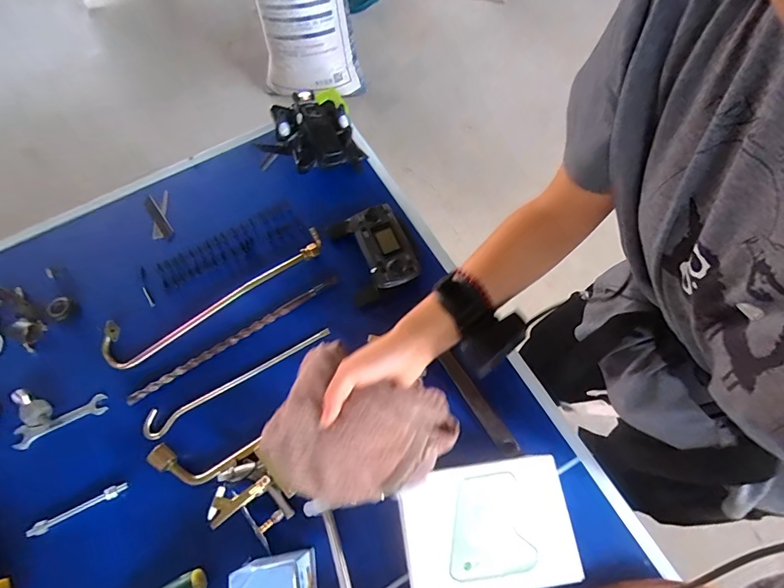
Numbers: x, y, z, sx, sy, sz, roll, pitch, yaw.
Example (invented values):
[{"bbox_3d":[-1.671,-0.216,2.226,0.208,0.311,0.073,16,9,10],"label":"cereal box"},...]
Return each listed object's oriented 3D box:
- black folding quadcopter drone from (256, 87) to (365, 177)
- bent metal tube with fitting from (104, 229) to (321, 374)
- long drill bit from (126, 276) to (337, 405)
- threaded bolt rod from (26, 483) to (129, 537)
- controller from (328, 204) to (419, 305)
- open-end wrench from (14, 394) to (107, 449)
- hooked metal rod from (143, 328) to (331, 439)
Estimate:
[{"bbox_3d":[-0.147,-0.279,0.709,0.177,0.058,0.145,-16,68,-5],"label":"black folding quadcopter drone"},{"bbox_3d":[-0.273,-0.001,0.633,0.360,0.029,0.070,-30,71,-10],"label":"bent metal tube with fitting"},{"bbox_3d":[-0.233,0.064,0.612,0.338,0.014,0.013,-32,71,-11],"label":"long drill bit"},{"bbox_3d":[-0.409,0.280,0.530,0.124,0.013,0.014,-26,70,-9],"label":"threaded bolt rod"},{"bbox_3d":[-0.027,-0.071,0.650,0.116,0.041,0.148,-21,69,-7],"label":"controller"},{"bbox_3d":[-0.469,0.180,0.576,0.128,0.008,0.028,-25,70,-8],"label":"open-end wrench"},{"bbox_3d":[-0.225,0.118,0.596,0.285,0.011,0.037,-32,71,-11],"label":"hooked metal rod"}]

